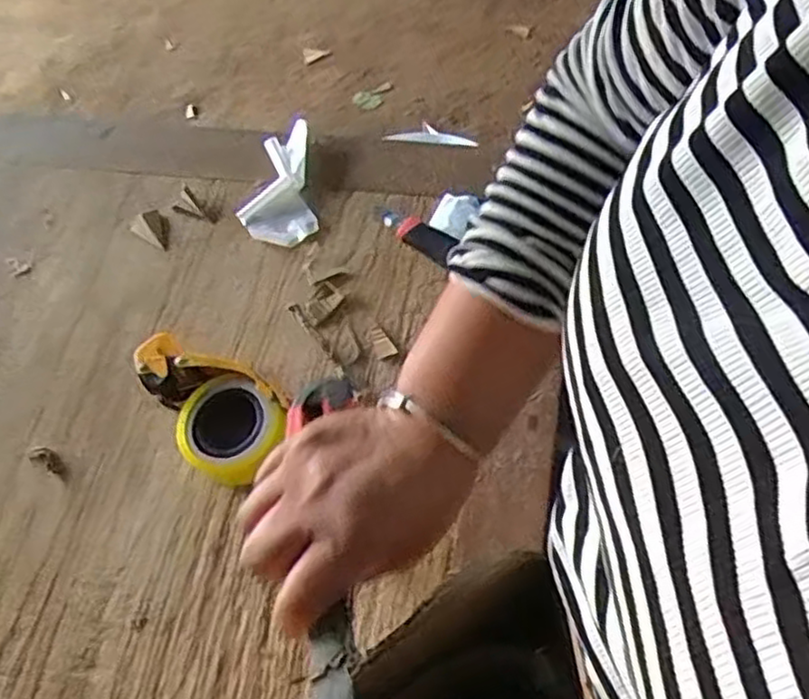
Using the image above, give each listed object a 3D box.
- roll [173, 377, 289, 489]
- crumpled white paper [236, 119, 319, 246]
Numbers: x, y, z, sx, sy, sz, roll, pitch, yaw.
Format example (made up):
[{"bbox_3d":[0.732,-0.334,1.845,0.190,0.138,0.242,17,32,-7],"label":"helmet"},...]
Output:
[{"bbox_3d":[-0.173,0.080,0.713,0.098,0.058,0.094,-2,61,4],"label":"roll"},{"bbox_3d":[-0.157,-0.202,0.872,0.090,0.029,0.158,-8,64,0],"label":"crumpled white paper"}]

